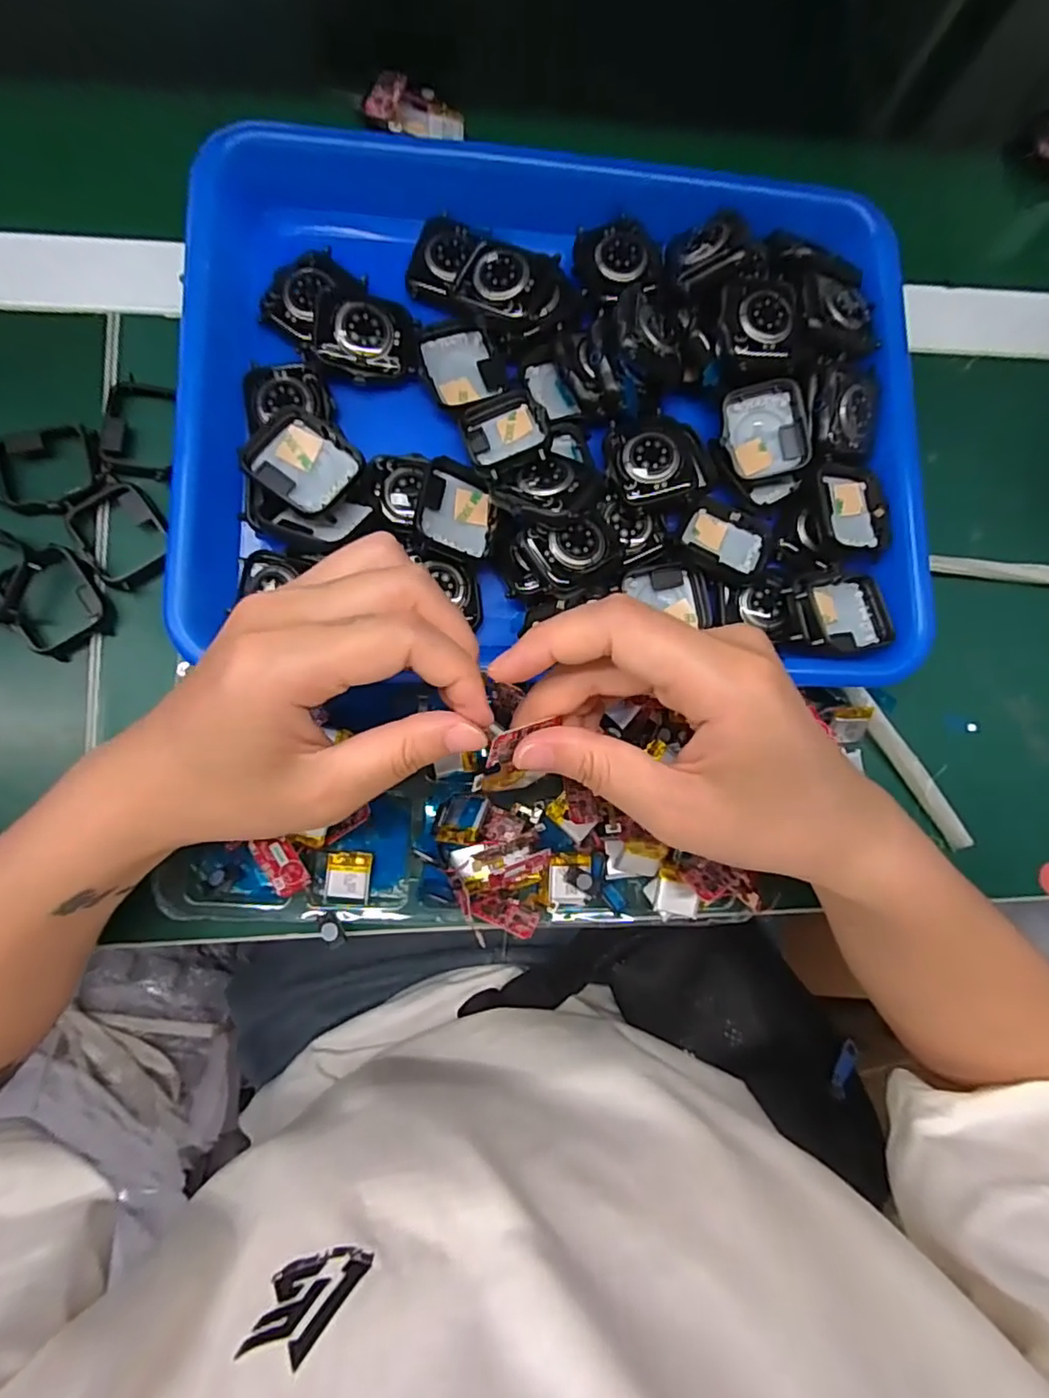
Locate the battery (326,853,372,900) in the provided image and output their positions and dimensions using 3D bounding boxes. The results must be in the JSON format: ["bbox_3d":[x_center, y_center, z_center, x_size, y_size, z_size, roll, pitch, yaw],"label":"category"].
[{"bbox_3d":[-0.077,0.077,0.266,0.018,0.005,0.020,5,82,-5],"label":"battery"}]

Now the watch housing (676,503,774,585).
[{"bbox_3d":[0.095,-0.075,0.280,0.041,0.006,0.034,27,81,-1],"label":"watch housing"}]

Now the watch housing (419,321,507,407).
[{"bbox_3d":[-0.030,-0.156,0.280,0.034,0.010,0.035,-20,85,-8],"label":"watch housing"}]

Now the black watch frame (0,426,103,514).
[{"bbox_3d":[-0.216,-0.103,0.274,0.046,0.005,0.039,-7,83,-6],"label":"black watch frame"}]

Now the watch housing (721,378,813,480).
[{"bbox_3d":[0.112,-0.125,0.282,0.038,0.008,0.041,-10,96,6],"label":"watch housing"}]

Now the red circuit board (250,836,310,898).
[{"bbox_3d":[-0.103,0.071,0.257,0.014,0.004,0.026,-30,100,-20],"label":"red circuit board"}]

